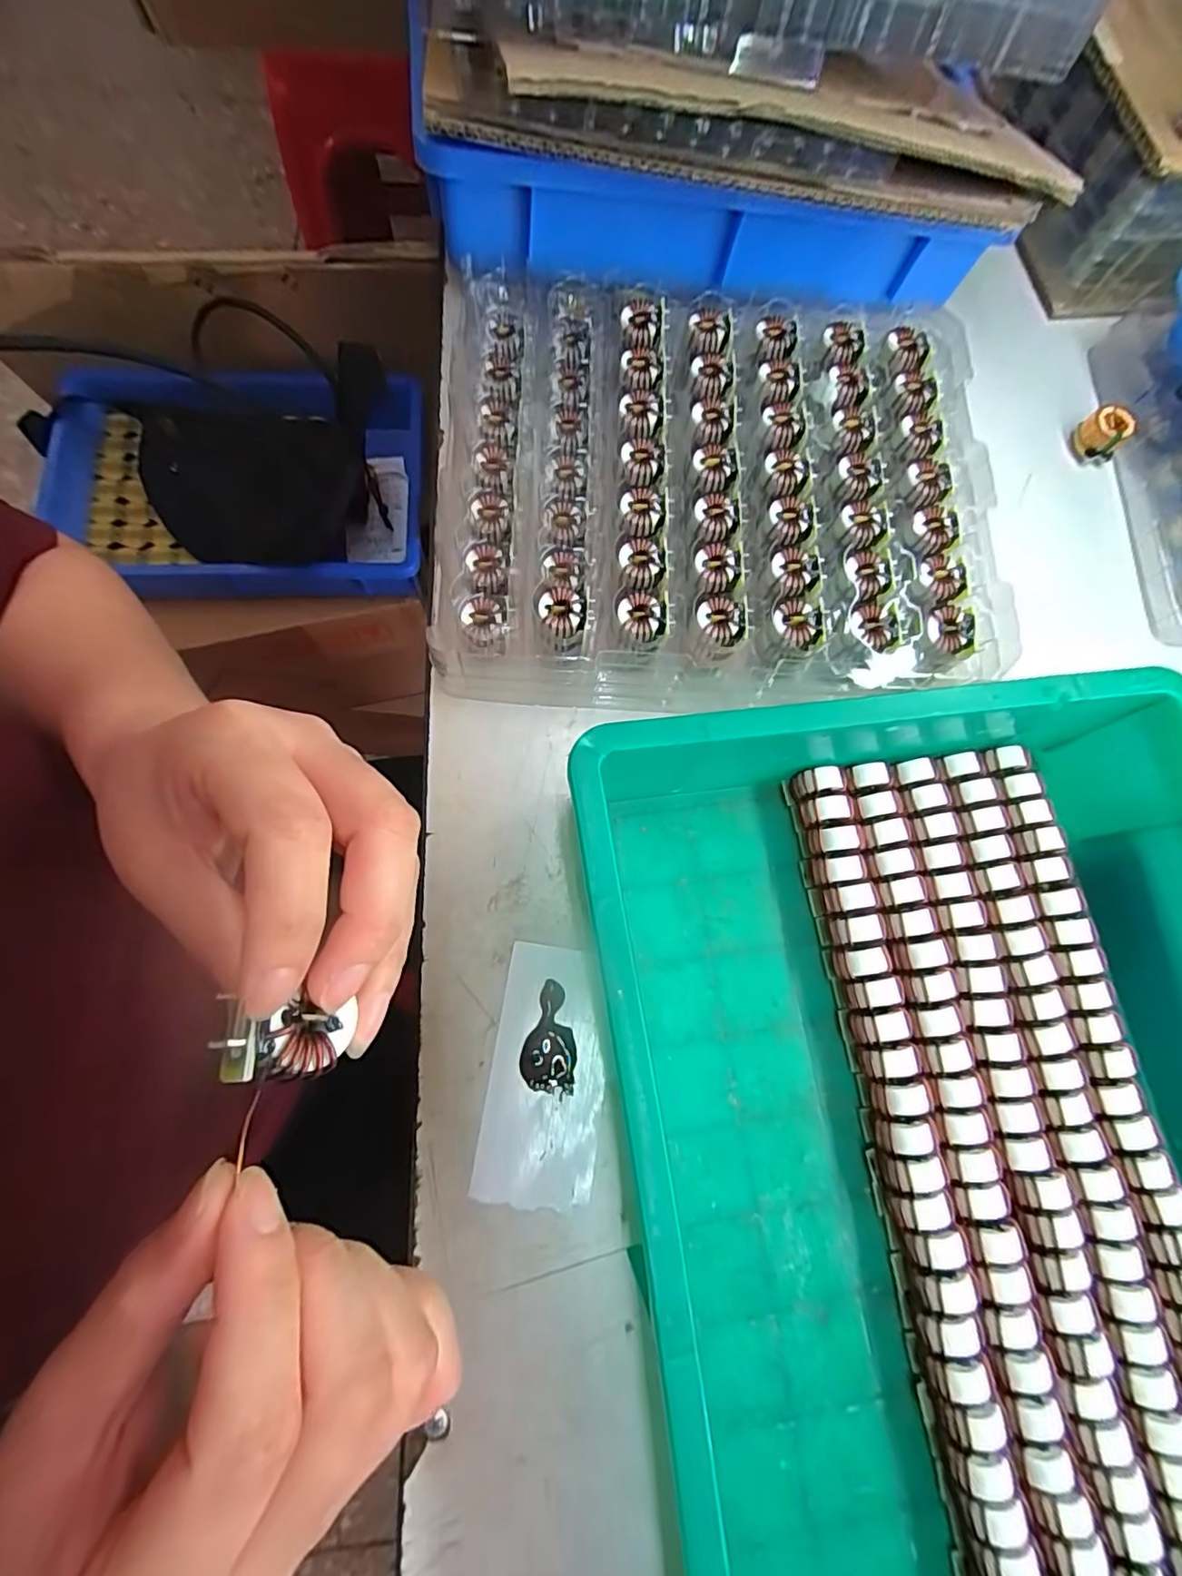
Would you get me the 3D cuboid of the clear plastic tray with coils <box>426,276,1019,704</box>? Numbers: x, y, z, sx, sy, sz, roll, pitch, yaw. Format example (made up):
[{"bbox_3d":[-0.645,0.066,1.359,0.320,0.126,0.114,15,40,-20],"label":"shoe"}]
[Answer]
[{"bbox_3d":[0.074,-0.178,0.333,0.320,0.031,0.272,-3,76,-4],"label":"clear plastic tray with coils"}]

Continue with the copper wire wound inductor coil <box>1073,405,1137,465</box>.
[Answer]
[{"bbox_3d":[0.341,-0.237,0.385,0.028,0.019,0.026,1,75,-3],"label":"copper wire wound inductor coil"}]

